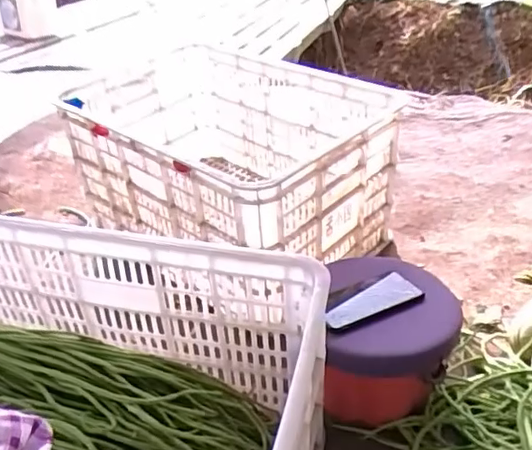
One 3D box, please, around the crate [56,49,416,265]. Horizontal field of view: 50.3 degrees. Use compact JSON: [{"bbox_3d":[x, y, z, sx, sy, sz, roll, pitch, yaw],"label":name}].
[{"bbox_3d":[-0.083,-0.134,1.147,0.596,0.277,0.407,26,46,35],"label":"crate"}]

